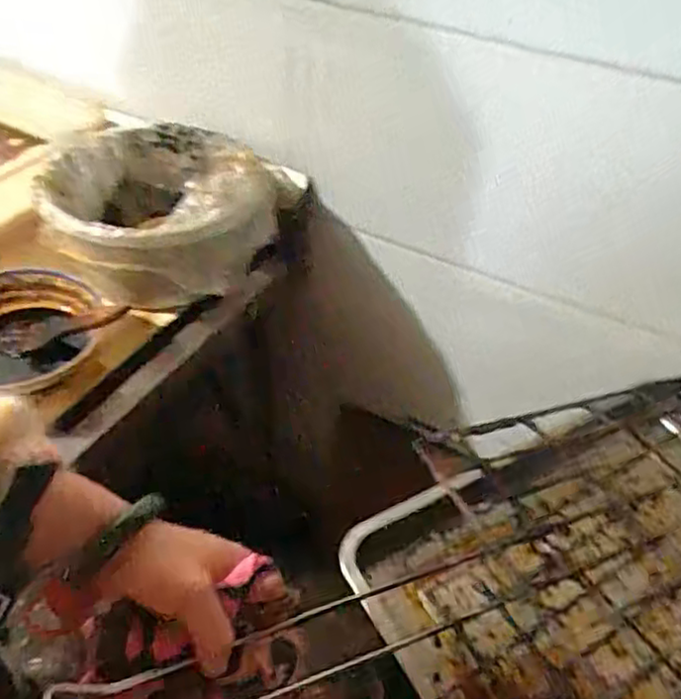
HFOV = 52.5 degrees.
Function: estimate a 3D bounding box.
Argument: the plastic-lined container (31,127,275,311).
[{"bbox_3d":[-0.250,-0.195,0.957,0.287,0.128,0.283,-11,45,-16],"label":"plastic-lined container"}]

